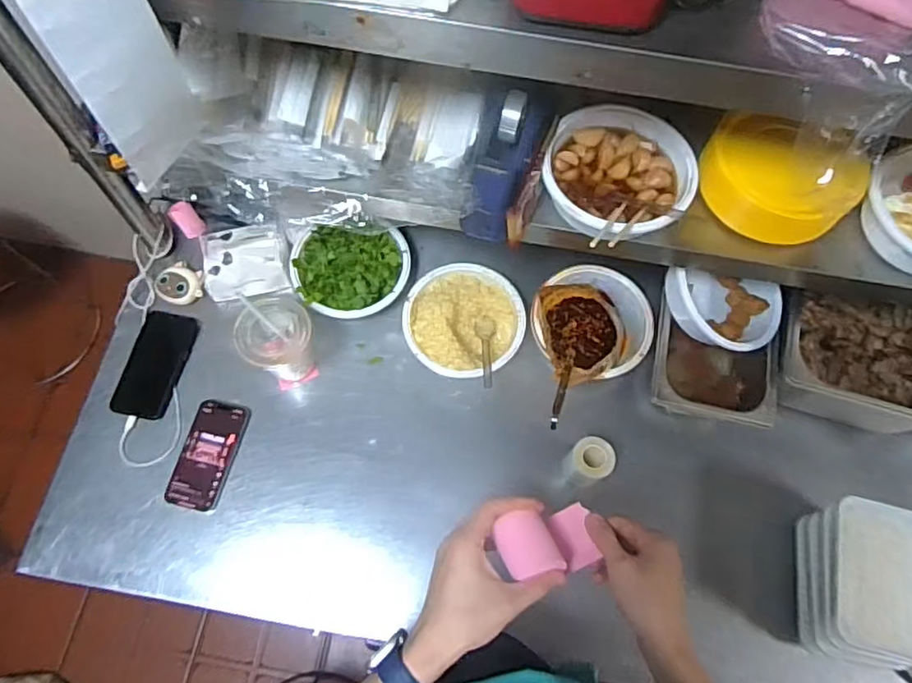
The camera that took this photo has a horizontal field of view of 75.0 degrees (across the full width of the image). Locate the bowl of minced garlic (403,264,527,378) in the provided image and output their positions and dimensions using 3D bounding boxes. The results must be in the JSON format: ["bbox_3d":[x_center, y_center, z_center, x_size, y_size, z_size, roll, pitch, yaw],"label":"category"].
[{"bbox_3d":[0.011,-0.024,0.859,0.166,0.064,0.162,1,68,-2],"label":"bowl of minced garlic"}]

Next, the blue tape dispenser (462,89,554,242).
[{"bbox_3d":[0.051,-0.194,0.657,0.074,0.087,0.151,14,69,4],"label":"blue tape dispenser"}]

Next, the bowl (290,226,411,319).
[{"bbox_3d":[-0.156,-0.100,0.887,0.170,0.061,0.149,2,68,-1],"label":"bowl"}]

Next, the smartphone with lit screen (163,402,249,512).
[{"bbox_3d":[-0.335,0.152,0.804,0.072,0.014,0.145,17,69,-7],"label":"smartphone with lit screen"}]

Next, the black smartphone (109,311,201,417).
[{"bbox_3d":[-0.432,0.033,0.853,0.082,0.015,0.153,13,69,3],"label":"black smartphone"}]

